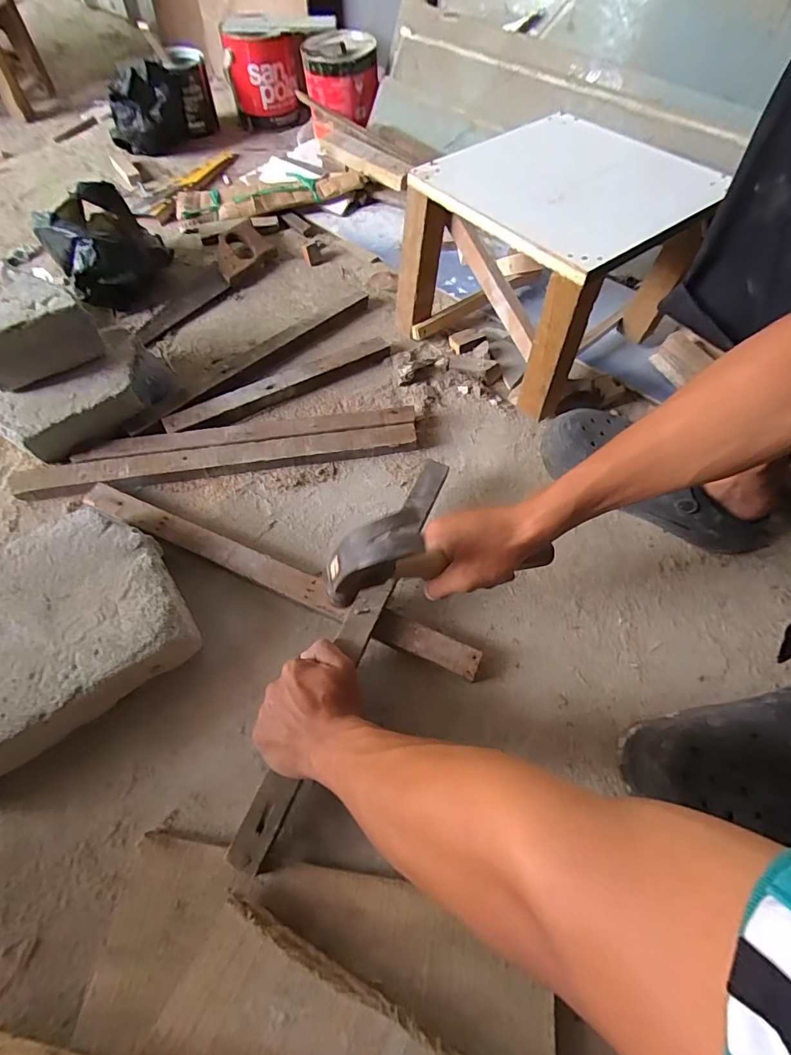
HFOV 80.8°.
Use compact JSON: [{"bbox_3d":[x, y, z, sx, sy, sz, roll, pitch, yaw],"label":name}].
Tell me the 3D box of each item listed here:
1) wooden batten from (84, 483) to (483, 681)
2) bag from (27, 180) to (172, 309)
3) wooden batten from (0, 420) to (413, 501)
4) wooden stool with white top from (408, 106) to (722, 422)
[{"bbox_3d":[-0.137,0.052,0.530,0.485,0.024,0.044,22,63,10],"label":"wooden batten"},{"bbox_3d":[-0.453,-0.448,0.739,0.164,0.131,0.153,-34,68,-18],"label":"bag"},{"bbox_3d":[-0.220,-0.087,0.604,0.496,0.027,0.040,-9,62,-7],"label":"wooden batten"},{"bbox_3d":[0.197,-0.370,0.648,0.282,0.247,0.282,-40,70,-21],"label":"wooden stool with white top"}]

